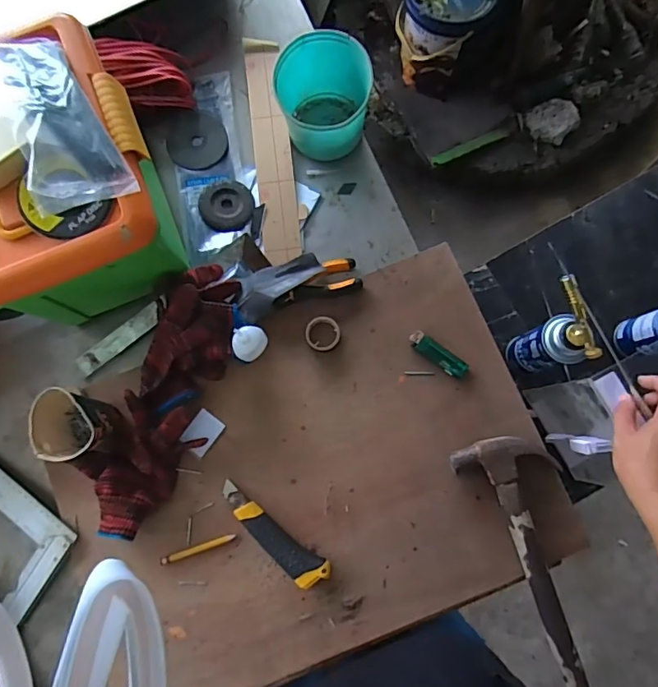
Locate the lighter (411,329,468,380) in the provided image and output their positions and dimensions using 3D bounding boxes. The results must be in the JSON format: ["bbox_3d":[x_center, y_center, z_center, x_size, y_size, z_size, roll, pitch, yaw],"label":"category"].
[{"bbox_3d":[0.141,0.013,0.632,0.083,0.011,0.026,38,85,6],"label":"lighter"}]

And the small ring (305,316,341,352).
[{"bbox_3d":[-0.008,-0.013,0.632,0.046,0.016,0.045,0,82,1],"label":"small ring"}]

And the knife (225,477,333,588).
[{"bbox_3d":[-0.070,0.233,0.596,0.160,0.021,0.039,40,85,6],"label":"knife"}]

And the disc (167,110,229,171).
[{"bbox_3d":[-0.190,-0.294,0.710,0.083,0.010,0.086,0,82,1],"label":"disc"}]

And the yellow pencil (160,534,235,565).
[{"bbox_3d":[-0.160,0.253,0.601,0.093,0.006,0.010,-19,82,-1],"label":"yellow pencil"}]

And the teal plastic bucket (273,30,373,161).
[{"bbox_3d":[-0.011,-0.331,0.661,0.114,0.103,0.132,-3,82,1],"label":"teal plastic bucket"}]

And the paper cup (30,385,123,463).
[{"bbox_3d":[-0.297,0.098,0.593,0.072,0.101,0.077,0,82,1],"label":"paper cup"}]

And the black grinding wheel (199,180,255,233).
[{"bbox_3d":[-0.144,-0.195,0.688,0.076,0.008,0.074,0,82,1],"label":"black grinding wheel"}]

